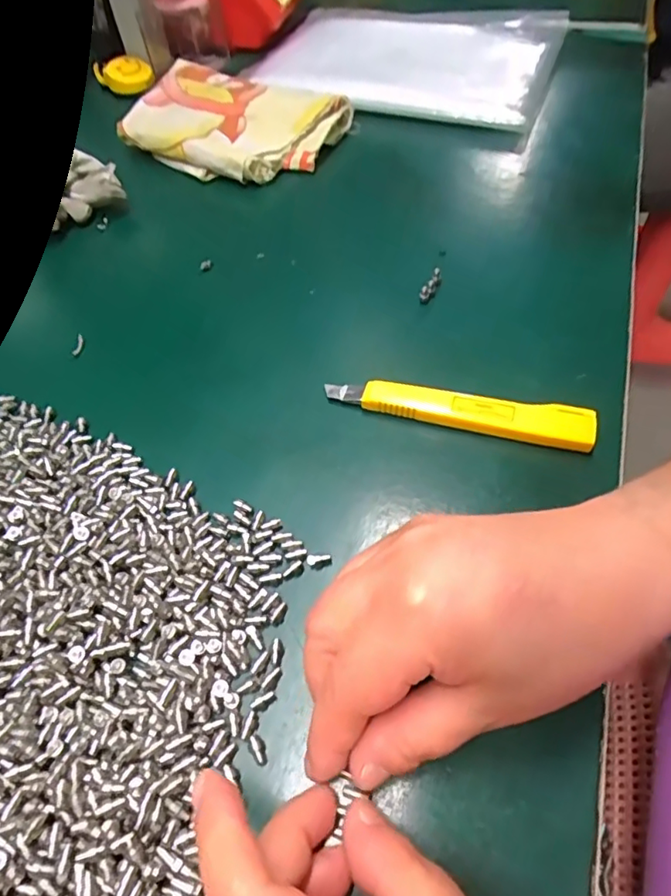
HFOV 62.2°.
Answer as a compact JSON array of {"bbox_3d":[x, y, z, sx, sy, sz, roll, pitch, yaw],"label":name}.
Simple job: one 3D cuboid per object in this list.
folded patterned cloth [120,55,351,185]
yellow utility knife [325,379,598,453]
[{"bbox_3d":[-0.079,-0.264,0.446,0.161,0.024,0.121,19,60,16],"label":"folded patterned cloth"},{"bbox_3d":[0.060,-0.020,0.281,0.131,0.012,0.019,11,58,11],"label":"yellow utility knife"}]

